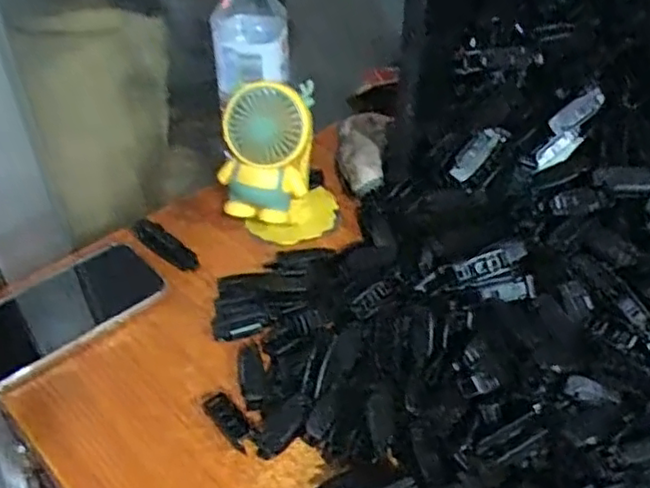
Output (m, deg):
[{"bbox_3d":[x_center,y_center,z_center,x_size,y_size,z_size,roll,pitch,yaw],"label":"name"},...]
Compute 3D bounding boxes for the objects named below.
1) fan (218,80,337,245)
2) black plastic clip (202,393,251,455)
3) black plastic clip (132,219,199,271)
[{"bbox_3d":[-0.037,-0.064,0.561,0.091,0.161,0.105,0,41,0],"label":"fan"},{"bbox_3d":[-0.064,0.119,0.445,0.019,0.011,0.045,-25,47,-26],"label":"black plastic clip"},{"bbox_3d":[-0.141,-0.001,0.578,0.077,0.013,0.025,32,50,32],"label":"black plastic clip"}]

